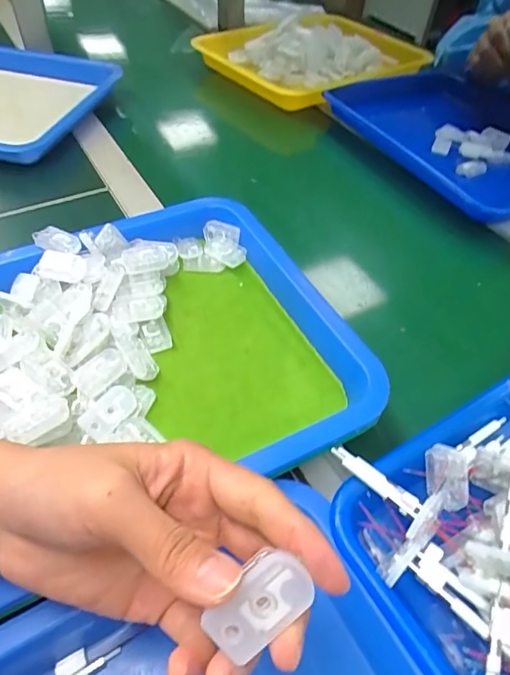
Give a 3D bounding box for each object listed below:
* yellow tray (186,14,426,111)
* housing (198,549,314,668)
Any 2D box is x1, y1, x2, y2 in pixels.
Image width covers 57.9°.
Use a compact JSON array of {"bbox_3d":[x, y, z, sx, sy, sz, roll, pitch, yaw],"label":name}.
[{"bbox_3d":[0.103,-0.479,0.770,0.350,0.040,0.269,-29,57,-25],"label":"yellow tray"},{"bbox_3d":[0.001,0.086,0.150,0.035,0.004,0.022,-43,91,0],"label":"housing"}]

